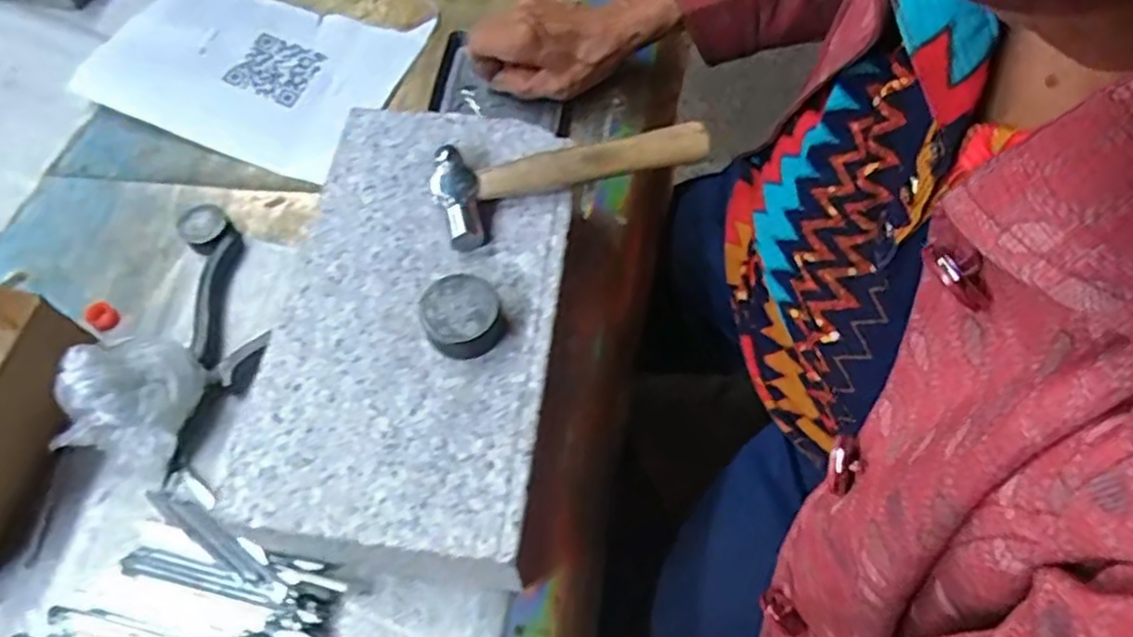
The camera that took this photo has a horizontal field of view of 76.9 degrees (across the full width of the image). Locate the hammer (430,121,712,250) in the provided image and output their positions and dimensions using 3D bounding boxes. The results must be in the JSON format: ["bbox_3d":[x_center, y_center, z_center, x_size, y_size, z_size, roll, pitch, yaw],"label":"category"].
[{"bbox_3d":[0.002,-0.086,0.386,0.149,0.016,0.053,-21,65,-8],"label":"hammer"}]

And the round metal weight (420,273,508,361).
[{"bbox_3d":[-0.051,-0.001,0.350,0.037,0.021,0.035,-1,64,1],"label":"round metal weight"}]

